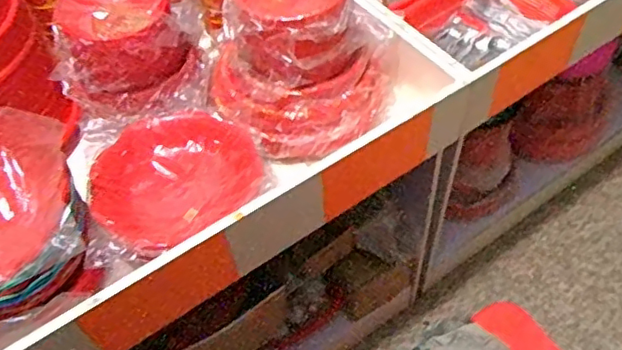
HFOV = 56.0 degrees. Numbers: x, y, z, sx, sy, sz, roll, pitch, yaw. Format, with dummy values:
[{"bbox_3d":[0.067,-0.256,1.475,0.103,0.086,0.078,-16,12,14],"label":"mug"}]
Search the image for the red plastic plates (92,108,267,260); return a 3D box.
[{"bbox_3d":[-0.214,0.005,0.948,0.261,0.071,0.276,-2,53,3],"label":"red plastic plates"}]

